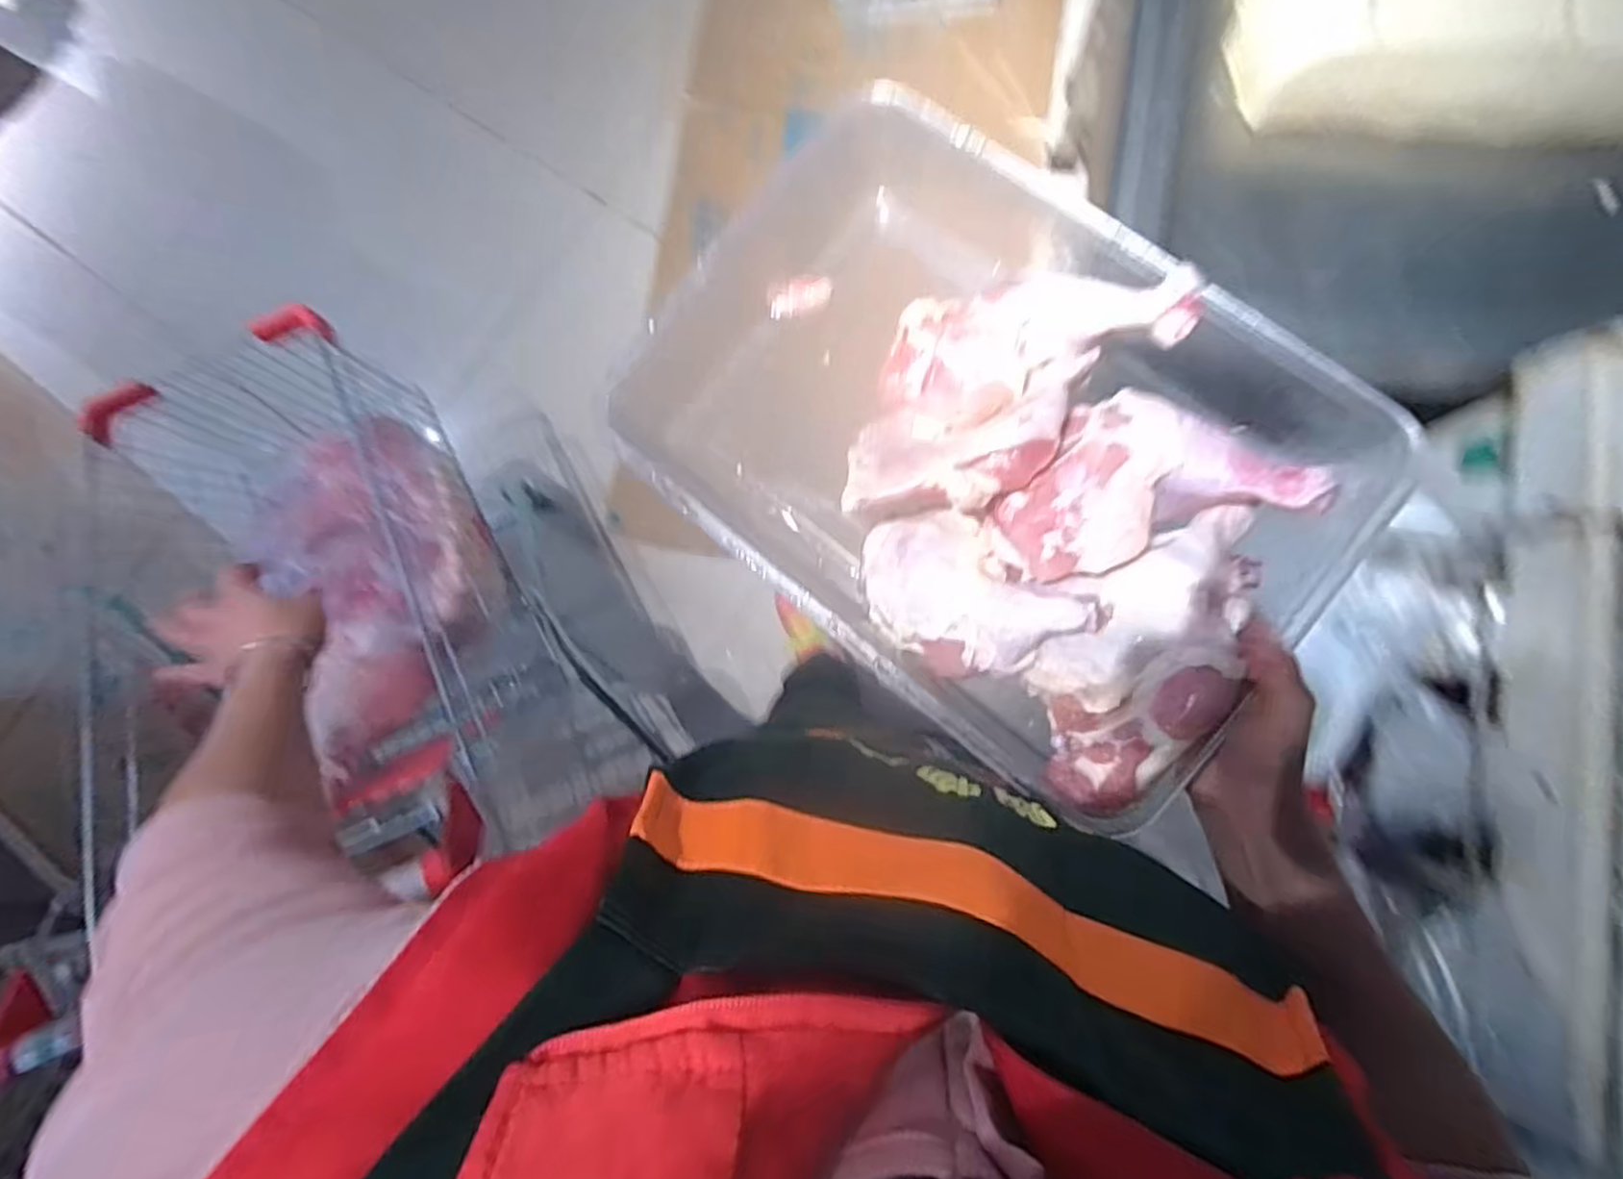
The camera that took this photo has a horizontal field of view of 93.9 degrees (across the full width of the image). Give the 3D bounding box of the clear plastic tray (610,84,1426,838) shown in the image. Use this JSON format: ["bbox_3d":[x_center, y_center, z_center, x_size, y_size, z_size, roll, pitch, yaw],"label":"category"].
[{"bbox_3d":[0.103,-0.093,0.466,0.399,0.109,0.294,40,87,8],"label":"clear plastic tray"}]

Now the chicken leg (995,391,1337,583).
[{"bbox_3d":[0.191,-0.069,0.441,0.159,0.047,0.098,-17,82,2],"label":"chicken leg"}]

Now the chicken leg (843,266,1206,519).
[{"bbox_3d":[0.106,-0.129,0.469,0.223,0.054,0.127,-43,82,-2],"label":"chicken leg"}]

